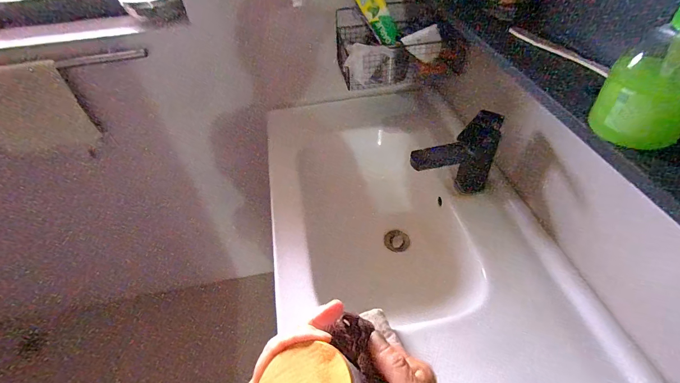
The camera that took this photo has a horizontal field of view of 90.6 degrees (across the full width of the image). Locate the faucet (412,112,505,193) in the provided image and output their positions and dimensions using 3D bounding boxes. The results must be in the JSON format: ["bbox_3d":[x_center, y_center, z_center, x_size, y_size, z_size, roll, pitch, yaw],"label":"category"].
[{"bbox_3d":[0.215,-0.063,0.648,0.161,0.152,0.063,-4,46,0],"label":"faucet"}]

